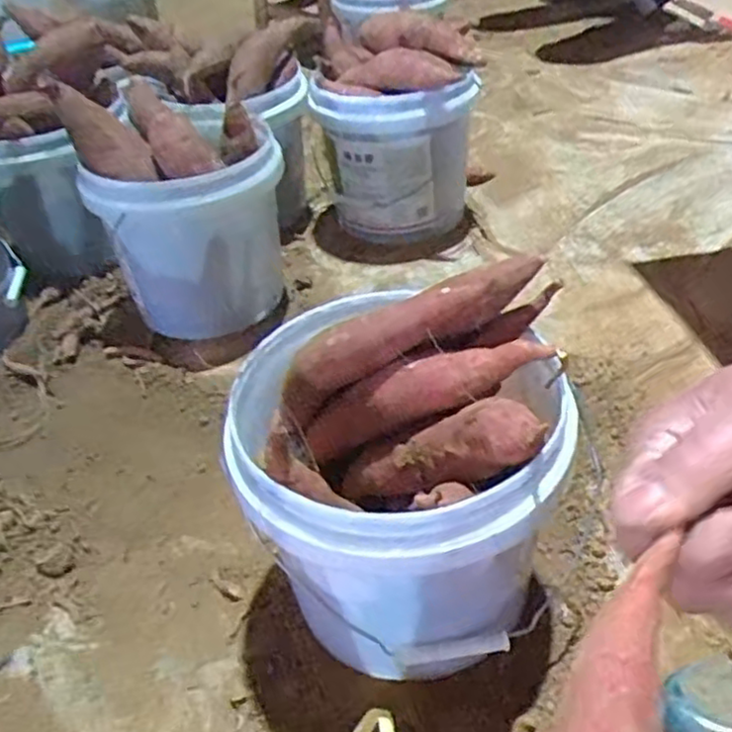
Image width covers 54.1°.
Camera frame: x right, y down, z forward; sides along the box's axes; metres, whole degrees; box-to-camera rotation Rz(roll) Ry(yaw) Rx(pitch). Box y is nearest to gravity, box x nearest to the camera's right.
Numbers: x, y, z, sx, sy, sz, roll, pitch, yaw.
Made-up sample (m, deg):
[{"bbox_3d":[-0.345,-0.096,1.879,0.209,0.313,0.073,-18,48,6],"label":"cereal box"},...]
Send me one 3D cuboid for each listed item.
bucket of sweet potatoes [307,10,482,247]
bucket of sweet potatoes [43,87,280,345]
[{"bbox_3d":[0.036,-0.296,0.924,0.191,0.230,0.187,-4,39,1],"label":"bucket of sweet potatoes"},{"bbox_3d":[-0.196,-0.171,0.796,0.206,0.230,0.197,-9,39,-6],"label":"bucket of sweet potatoes"}]

